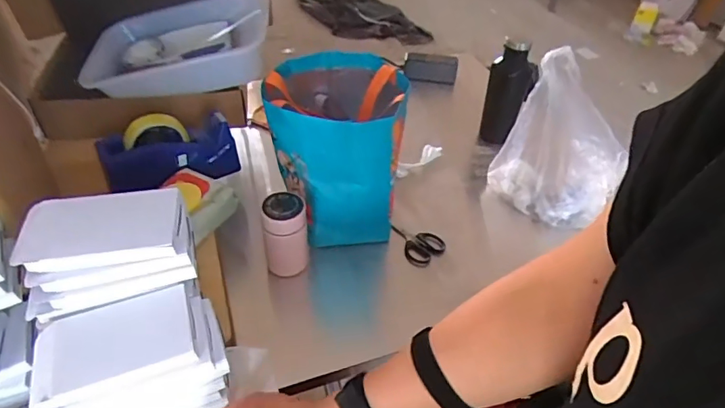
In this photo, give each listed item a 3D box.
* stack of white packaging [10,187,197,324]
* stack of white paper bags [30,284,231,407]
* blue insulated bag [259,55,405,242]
[{"bbox_3d":[-0.270,0.044,0.529,0.161,0.060,0.104,-11,45,-15],"label":"stack of white packaging"},{"bbox_3d":[-0.235,0.173,0.521,0.170,0.116,0.096,-15,46,-18],"label":"stack of white paper bags"},{"bbox_3d":[-0.046,-0.086,0.803,0.202,0.251,0.220,-6,44,-10],"label":"blue insulated bag"}]

